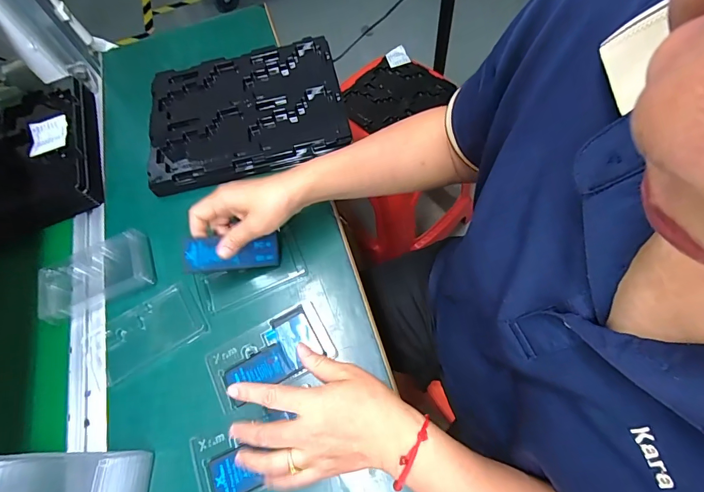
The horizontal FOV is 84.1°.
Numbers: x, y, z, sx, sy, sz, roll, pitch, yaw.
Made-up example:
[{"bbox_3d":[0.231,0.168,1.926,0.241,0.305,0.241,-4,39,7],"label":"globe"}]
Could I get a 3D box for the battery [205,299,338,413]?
[{"bbox_3d":[-0.088,0.114,0.415,0.126,0.008,0.069,-26,67,-9],"label":"battery"}]

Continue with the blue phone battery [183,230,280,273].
[{"bbox_3d":[-0.134,0.007,0.441,0.102,0.007,0.037,-5,93,-25],"label":"blue phone battery"}]

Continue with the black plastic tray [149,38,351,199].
[{"bbox_3d":[-0.153,-0.196,0.566,0.276,0.031,0.214,-12,66,-2],"label":"black plastic tray"}]

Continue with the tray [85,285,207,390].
[{"bbox_3d":[-0.239,0.101,0.446,0.127,0.009,0.074,-32,68,-11],"label":"tray"}]

